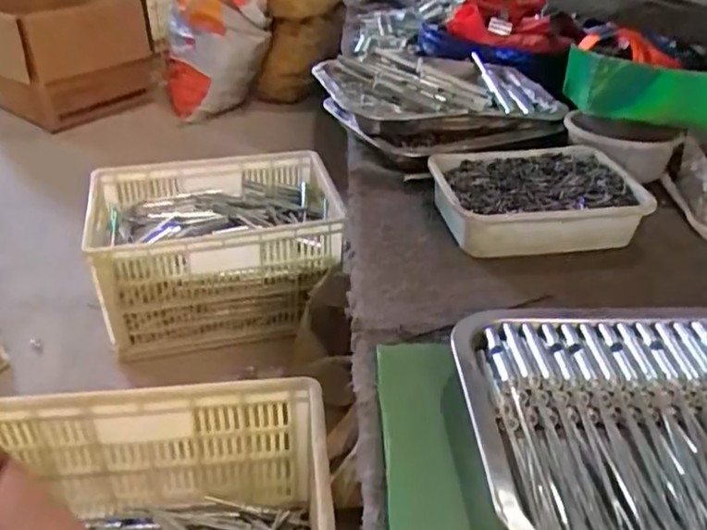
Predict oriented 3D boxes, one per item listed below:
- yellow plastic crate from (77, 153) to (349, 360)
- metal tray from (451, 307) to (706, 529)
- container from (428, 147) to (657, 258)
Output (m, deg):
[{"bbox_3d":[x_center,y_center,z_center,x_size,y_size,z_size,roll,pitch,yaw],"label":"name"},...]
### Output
[{"bbox_3d":[-0.265,-0.035,1.322,0.465,0.249,0.302,-9,36,-13],"label":"yellow plastic crate"},{"bbox_3d":[0.199,0.093,0.367,0.267,0.039,0.187,-2,34,-1],"label":"metal tray"},{"bbox_3d":[0.164,-0.061,0.596,0.178,0.044,0.119,-6,34,-7],"label":"container"}]

